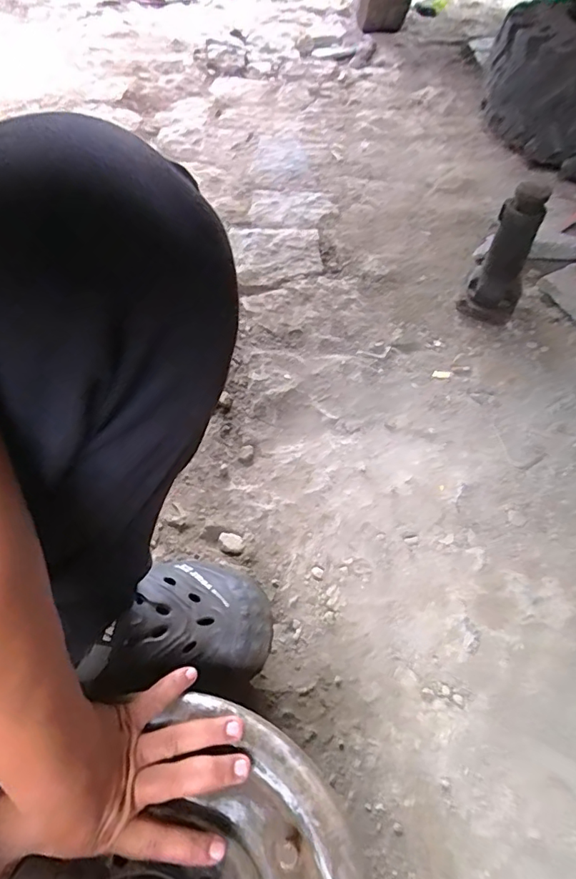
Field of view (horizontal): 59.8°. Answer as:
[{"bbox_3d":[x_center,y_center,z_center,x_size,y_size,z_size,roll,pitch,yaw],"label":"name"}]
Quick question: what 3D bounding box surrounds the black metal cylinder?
[{"bbox_3d":[0.329,-0.276,0.763,0.080,0.199,0.074,24,56,18],"label":"black metal cylinder"}]

